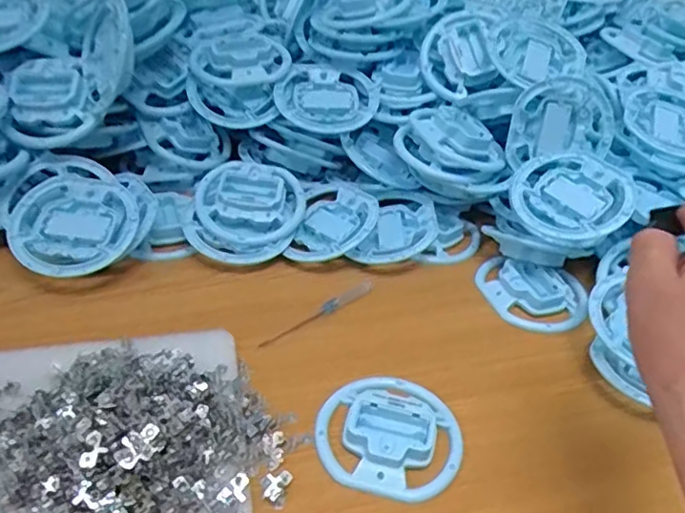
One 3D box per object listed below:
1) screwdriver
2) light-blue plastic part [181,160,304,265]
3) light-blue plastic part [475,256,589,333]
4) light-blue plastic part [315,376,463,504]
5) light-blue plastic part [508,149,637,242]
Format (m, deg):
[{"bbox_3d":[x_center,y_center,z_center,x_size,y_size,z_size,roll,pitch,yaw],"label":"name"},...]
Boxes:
[{"bbox_3d":[-0.020,0.048,0.543,0.120,0.006,0.011,-25,47,-33],"label":"screwdriver"},{"bbox_3d":[-0.094,-0.047,0.607,0.120,0.024,0.109,-38,74,-20],"label":"light-blue plastic part"},{"bbox_3d":[0.175,0.033,0.577,0.100,0.016,0.083,13,39,9],"label":"light-blue plastic part"},{"bbox_3d":[0.034,0.122,0.447,0.099,0.020,0.096,4,38,-3],"label":"light-blue plastic part"},{"bbox_3d":[0.212,-0.056,0.585,0.105,0.022,0.105,16,60,23],"label":"light-blue plastic part"}]

